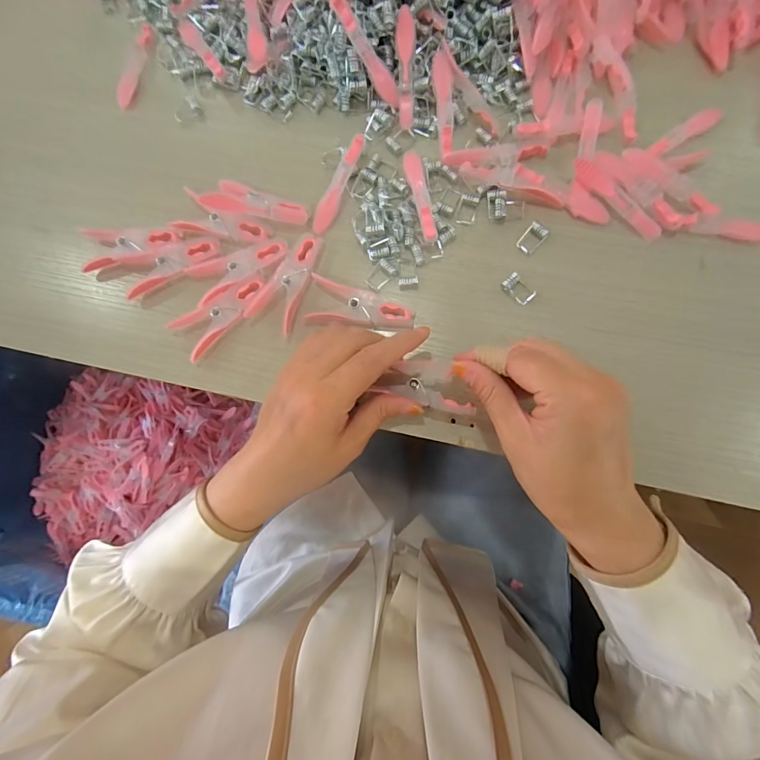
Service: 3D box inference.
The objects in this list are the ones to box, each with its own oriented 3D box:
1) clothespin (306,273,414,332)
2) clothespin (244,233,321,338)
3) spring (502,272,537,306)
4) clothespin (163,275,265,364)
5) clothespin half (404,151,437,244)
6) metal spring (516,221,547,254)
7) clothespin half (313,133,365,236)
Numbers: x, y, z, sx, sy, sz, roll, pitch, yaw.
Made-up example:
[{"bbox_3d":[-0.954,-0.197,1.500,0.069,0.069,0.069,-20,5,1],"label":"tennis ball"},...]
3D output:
[{"bbox_3d":[-0.014,-0.055,0.294,0.078,0.015,0.034,7,84,6],"label":"clothespin"},{"bbox_3d":[-0.066,-0.074,0.300,0.031,0.015,0.077,28,86,8],"label":"clothespin"},{"bbox_3d":[0.102,-0.066,0.292,0.024,0.007,0.015,44,89,9],"label":"spring"},{"bbox_3d":[-0.117,-0.050,0.299,0.073,0.014,0.034,-38,81,0],"label":"clothespin"},{"bbox_3d":[0.030,-0.139,0.301,0.013,0.013,0.076,-11,82,4],"label":"clothespin half"},{"bbox_3d":[0.113,-0.105,0.296,0.015,0.006,0.022,41,88,8],"label":"metal spring"},{"bbox_3d":[-0.031,-0.150,0.307,0.012,0.014,0.079,27,86,8],"label":"clothespin half"}]

